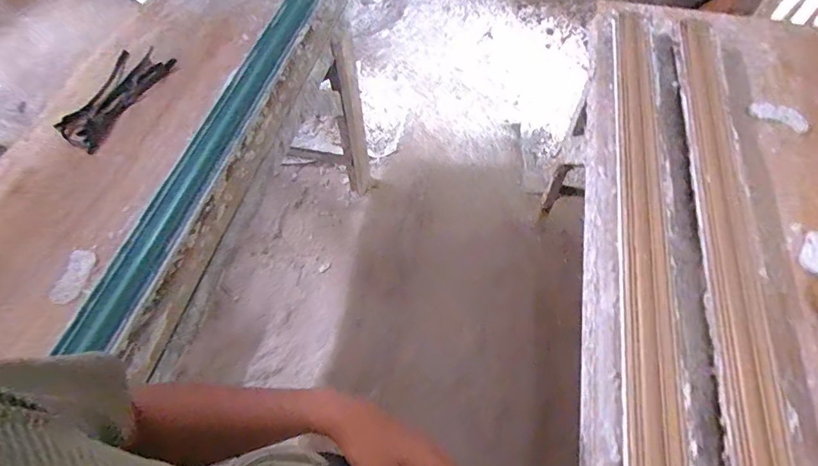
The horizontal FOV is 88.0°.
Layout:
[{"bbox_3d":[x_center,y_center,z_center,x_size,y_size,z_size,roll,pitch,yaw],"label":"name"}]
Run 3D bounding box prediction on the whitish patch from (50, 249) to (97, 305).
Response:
[{"bbox_3d":[-0.656,0.092,0.828,0.046,0.028,0.118,31,90,19],"label":"whitish patch"}]

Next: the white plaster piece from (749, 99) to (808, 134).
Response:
[{"bbox_3d":[0.876,-0.278,1.000,0.122,0.020,0.072,38,67,22],"label":"white plaster piece"}]

